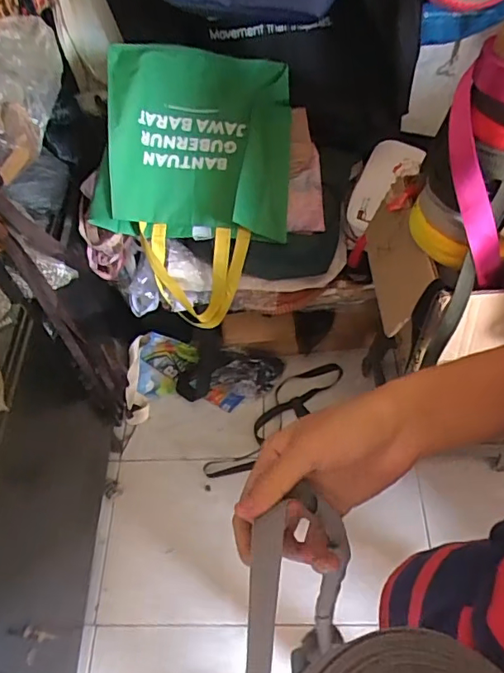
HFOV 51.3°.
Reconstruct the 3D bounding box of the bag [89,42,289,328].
[{"bbox_3d":[-0.122,-0.290,1.096,0.386,0.560,0.138,5,18,-23],"label":"bag"}]

